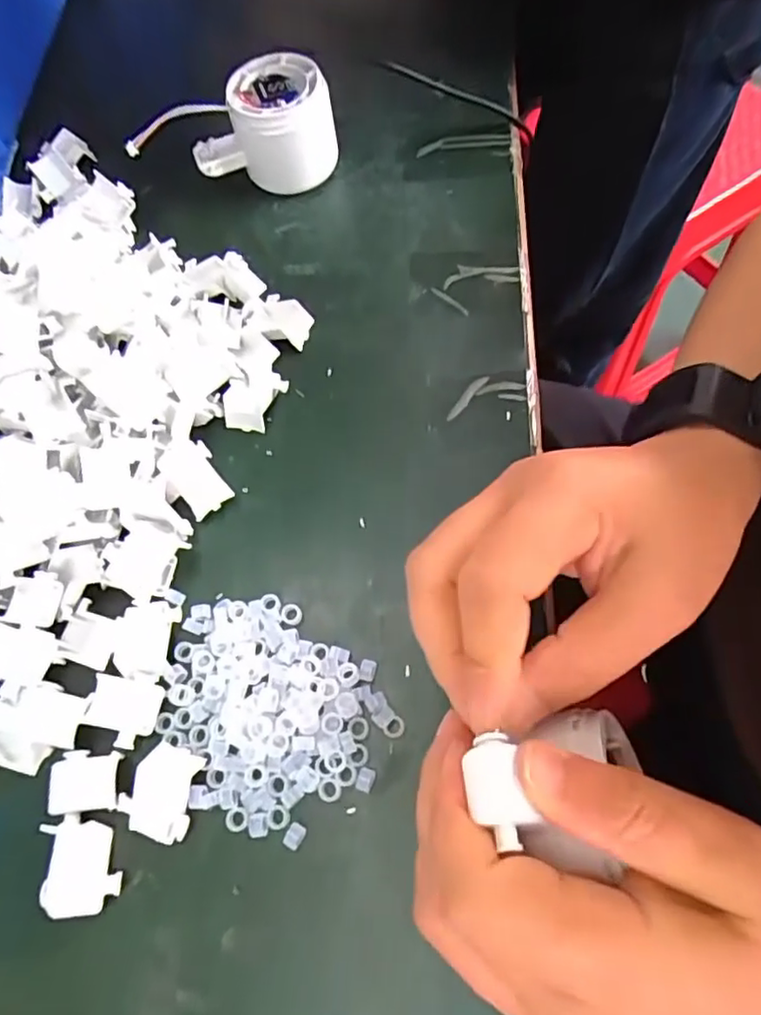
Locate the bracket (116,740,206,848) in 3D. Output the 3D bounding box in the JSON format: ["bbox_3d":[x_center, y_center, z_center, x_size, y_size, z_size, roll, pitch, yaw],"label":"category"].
[{"bbox_3d":[-0.088,0.114,0.245,0.028,0.004,0.034,8,68,8],"label":"bracket"}]

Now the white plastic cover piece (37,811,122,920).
[{"bbox_3d":[-0.116,0.139,0.236,0.029,0.009,0.034,1,67,5],"label":"white plastic cover piece"}]

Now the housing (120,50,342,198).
[{"bbox_3d":[-0.082,-0.222,0.359,0.109,0.055,0.047,-1,67,4],"label":"housing"}]

